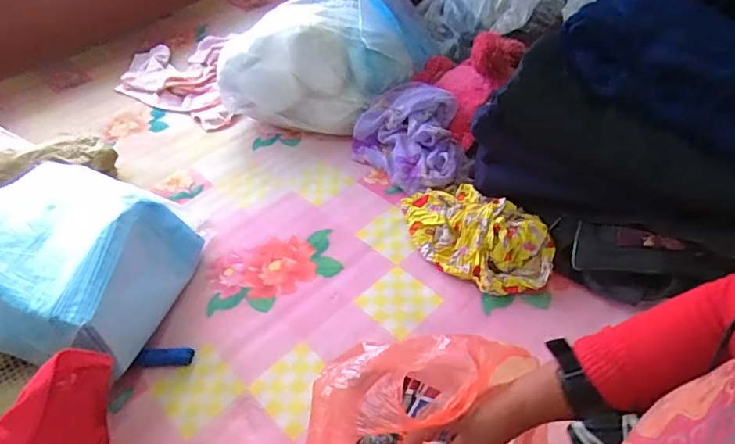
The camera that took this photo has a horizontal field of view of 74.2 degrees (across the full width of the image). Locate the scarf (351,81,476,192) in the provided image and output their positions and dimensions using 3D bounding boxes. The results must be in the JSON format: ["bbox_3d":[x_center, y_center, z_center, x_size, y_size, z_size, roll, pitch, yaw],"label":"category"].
[{"bbox_3d":[0.088,-0.178,1.033,0.229,0.109,0.259,-8,46,-3],"label":"scarf"}]

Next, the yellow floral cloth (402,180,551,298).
[{"bbox_3d":[0.191,0.010,0.865,0.181,0.077,0.295,-37,53,-26],"label":"yellow floral cloth"}]

